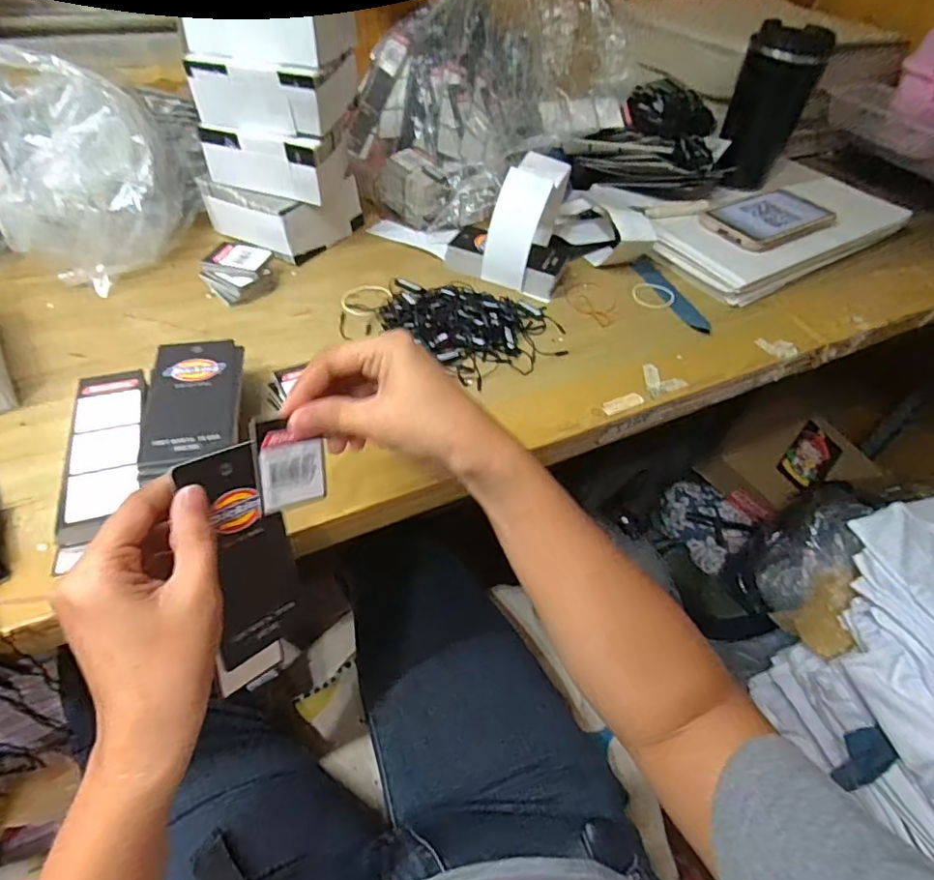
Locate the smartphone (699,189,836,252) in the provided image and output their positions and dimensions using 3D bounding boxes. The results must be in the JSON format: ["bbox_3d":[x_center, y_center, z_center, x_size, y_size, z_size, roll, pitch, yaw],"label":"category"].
[{"bbox_3d":[0.328,-0.245,0.595,0.151,0.014,0.081,-26,57,-22],"label":"smartphone"}]

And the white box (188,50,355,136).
[{"bbox_3d":[-0.166,-0.315,0.478,0.117,0.046,0.094,9,48,2],"label":"white box"}]

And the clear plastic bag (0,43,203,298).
[{"bbox_3d":[-0.319,-0.242,0.471,0.153,0.136,0.201,-21,54,-23],"label":"clear plastic bag"}]

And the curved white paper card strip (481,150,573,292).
[{"bbox_3d":[0.056,-0.207,0.512,0.055,0.087,0.097,17,49,8],"label":"curved white paper card strip"}]

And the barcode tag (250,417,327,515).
[{"bbox_3d":[-0.092,0.012,0.284,0.037,0.050,0.004,-14,23,-40],"label":"barcode tag"}]

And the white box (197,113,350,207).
[{"bbox_3d":[-0.176,-0.270,0.506,0.107,0.054,0.083,13,49,5],"label":"white box"}]

